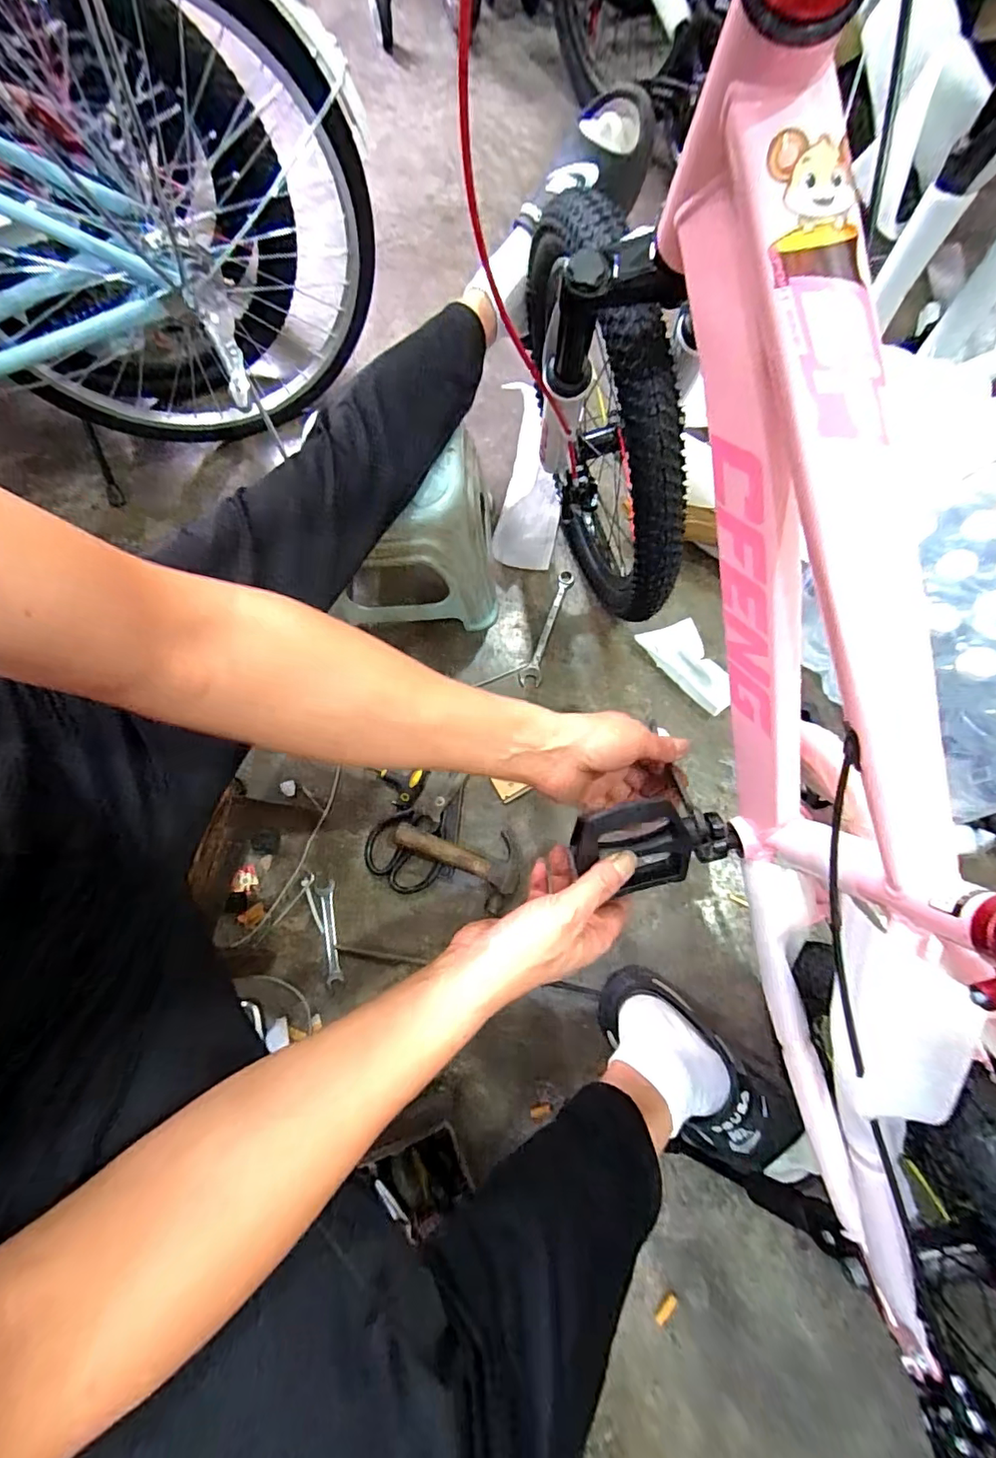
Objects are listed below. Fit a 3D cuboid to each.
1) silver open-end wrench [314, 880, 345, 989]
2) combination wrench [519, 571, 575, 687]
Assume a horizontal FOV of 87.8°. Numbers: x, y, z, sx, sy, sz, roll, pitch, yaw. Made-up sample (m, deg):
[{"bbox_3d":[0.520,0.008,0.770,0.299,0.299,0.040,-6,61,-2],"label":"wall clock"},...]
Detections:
[{"bbox_3d":[-0.229,0.276,0.702,0.025,0.004,0.130,-12,71,-2],"label":"silver open-end wrench"},{"bbox_3d":[0.082,-0.164,0.825,0.032,0.012,0.207,20,73,9],"label":"combination wrench"}]

